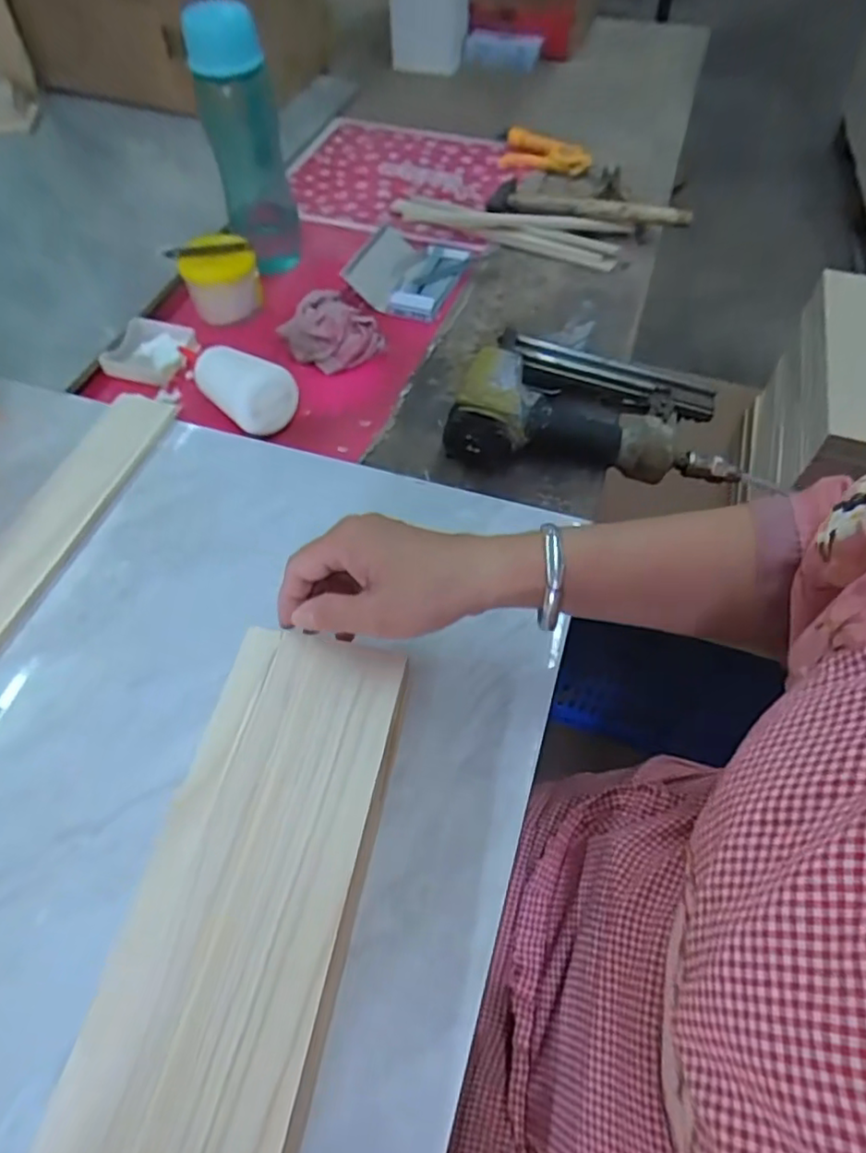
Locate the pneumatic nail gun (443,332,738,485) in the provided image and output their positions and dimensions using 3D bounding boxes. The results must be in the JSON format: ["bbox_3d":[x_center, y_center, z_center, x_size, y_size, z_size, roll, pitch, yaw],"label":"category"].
[{"bbox_3d":[0.139,-0.166,0.572,0.246,0.061,0.155,4,56,1],"label":"pneumatic nail gun"}]

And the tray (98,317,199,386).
[{"bbox_3d":[-0.294,-0.236,0.658,0.073,0.019,0.079,8,56,4],"label":"tray"}]

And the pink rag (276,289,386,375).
[{"bbox_3d":[-0.106,-0.251,0.649,0.097,0.045,0.072,19,58,11],"label":"pink rag"}]

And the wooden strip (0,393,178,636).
[{"bbox_3d":[-0.304,-0.057,0.518,0.066,0.006,0.274,14,57,8],"label":"wooden strip"}]

